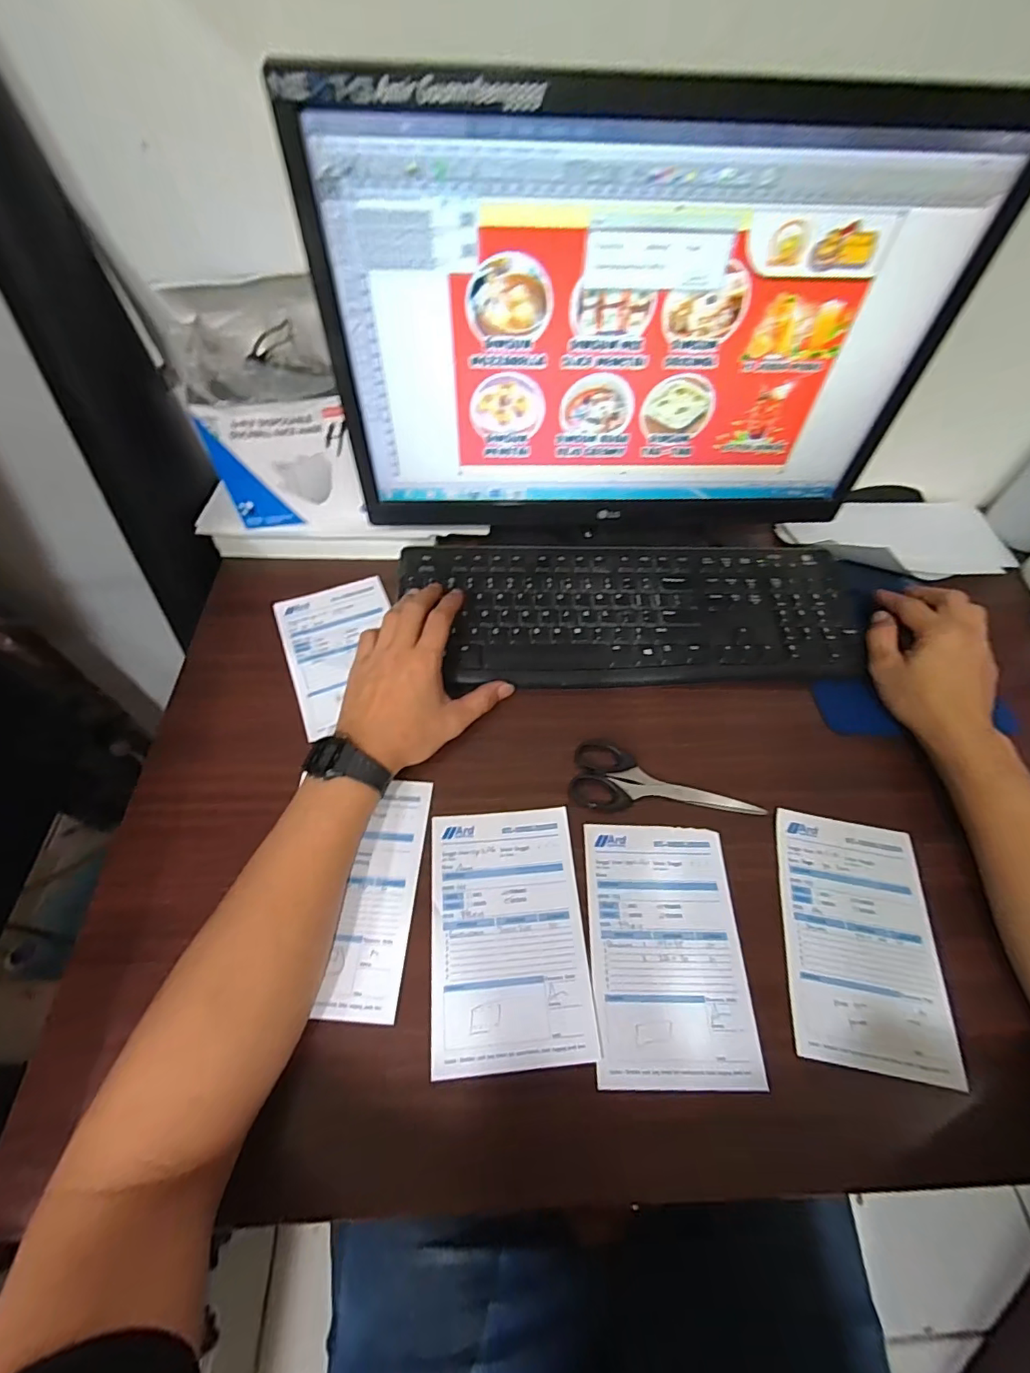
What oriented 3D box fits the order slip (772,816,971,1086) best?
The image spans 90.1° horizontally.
[{"bbox_3d":[0.245,0.176,0.366,0.104,0.005,0.161,10,58,3],"label":"order slip"}]

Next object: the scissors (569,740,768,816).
[{"bbox_3d":[0.120,0.076,0.423,0.148,0.011,0.057,3,58,-2],"label":"scissors"}]

